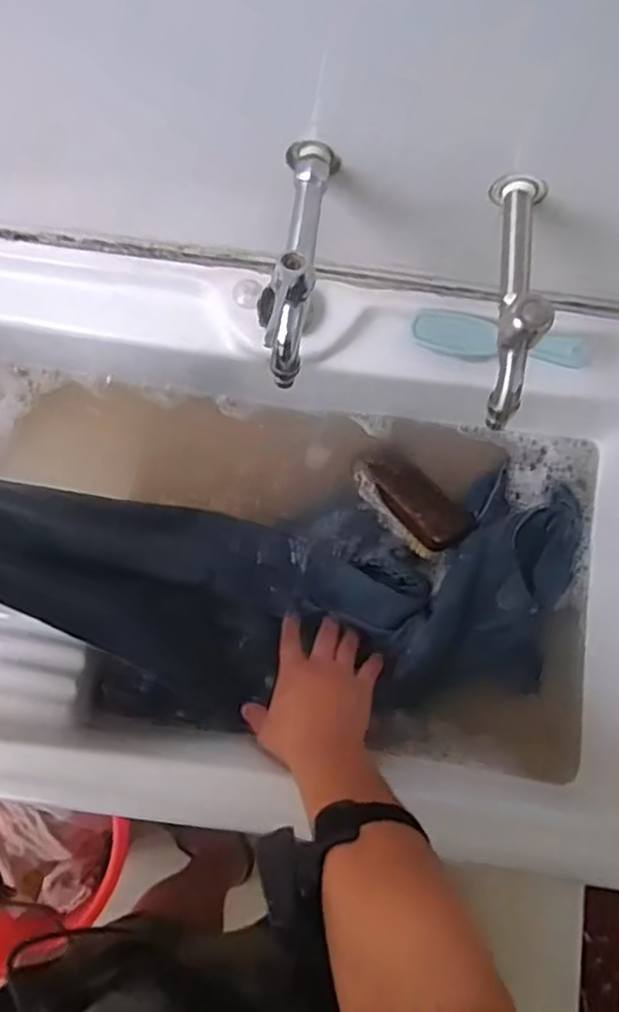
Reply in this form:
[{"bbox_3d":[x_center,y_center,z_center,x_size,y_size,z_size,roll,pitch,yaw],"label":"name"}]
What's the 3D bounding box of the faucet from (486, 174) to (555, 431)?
[{"bbox_3d":[0.142,-0.152,0.480,0.029,0.080,0.176,7,79,0],"label":"faucet"}]

